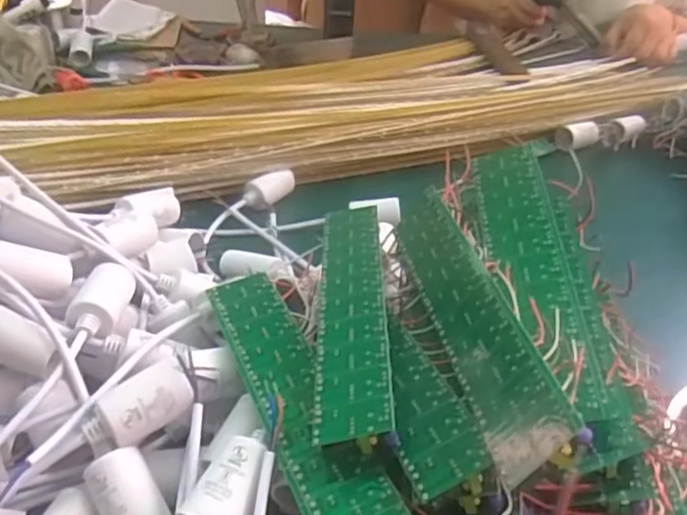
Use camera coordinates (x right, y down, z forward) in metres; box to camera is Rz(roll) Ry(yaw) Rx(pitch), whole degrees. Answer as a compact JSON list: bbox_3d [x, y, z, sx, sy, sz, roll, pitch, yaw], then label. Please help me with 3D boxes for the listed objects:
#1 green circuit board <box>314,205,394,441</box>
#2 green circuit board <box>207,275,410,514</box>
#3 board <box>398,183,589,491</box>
[{"bbox_3d":[0.005,0.021,0.366,0.035,0.004,0.195,-12,32,8],"label":"green circuit board"},{"bbox_3d":[-0.024,0.065,0.331,0.036,0.011,0.193,-11,37,-21],"label":"green circuit board"},{"bbox_3d":[0.059,0.023,0.328,0.004,0.038,0.193,32,22,-26],"label":"board"}]

